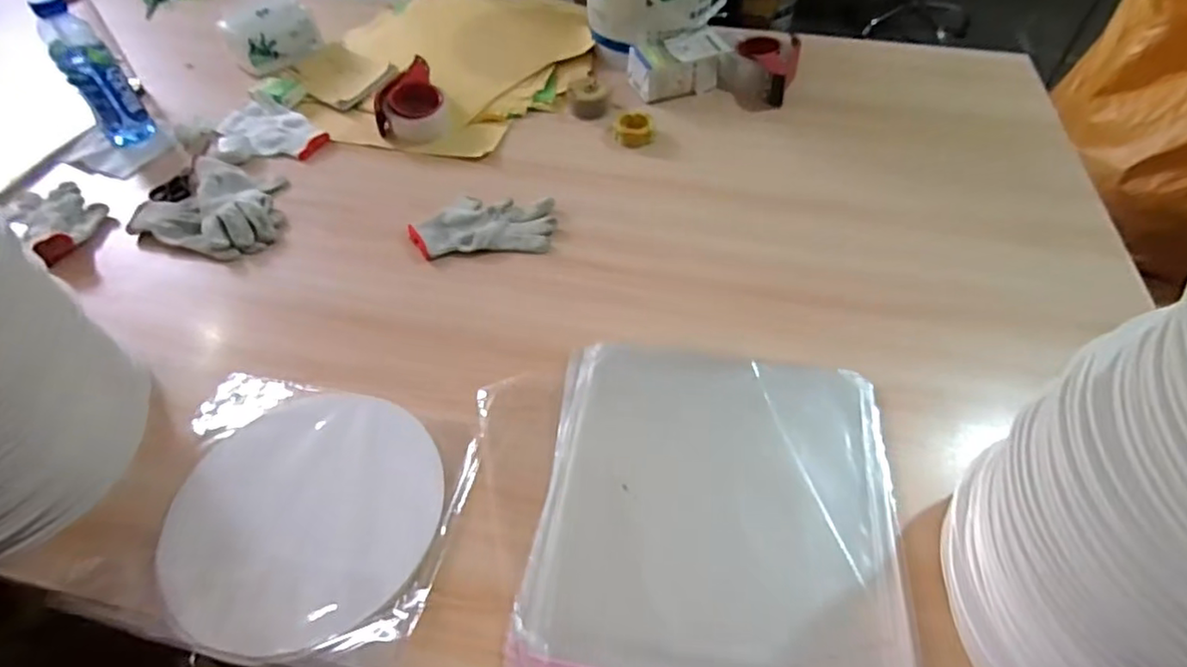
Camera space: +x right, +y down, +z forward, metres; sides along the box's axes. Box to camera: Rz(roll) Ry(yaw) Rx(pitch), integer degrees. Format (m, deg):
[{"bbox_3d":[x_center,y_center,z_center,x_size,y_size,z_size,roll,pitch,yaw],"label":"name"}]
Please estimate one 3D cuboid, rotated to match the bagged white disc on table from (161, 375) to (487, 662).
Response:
[{"bbox_3d":[-0.269,0.159,0.553,0.276,0.017,0.239,9,50,7],"label":"bagged white disc on table"}]

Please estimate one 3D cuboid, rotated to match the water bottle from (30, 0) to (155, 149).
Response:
[{"bbox_3d":[-0.740,-0.385,0.893,0.067,0.205,0.064,-30,56,-23],"label":"water bottle"}]

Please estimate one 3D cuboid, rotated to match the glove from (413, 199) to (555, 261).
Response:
[{"bbox_3d":[-0.147,-0.145,0.812,0.185,0.016,0.107,-1,50,-2],"label":"glove"}]

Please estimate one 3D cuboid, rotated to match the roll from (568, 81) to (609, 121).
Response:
[{"bbox_3d":[-0.008,-0.395,1.007,0.060,0.035,0.063,0,50,0],"label":"roll"}]

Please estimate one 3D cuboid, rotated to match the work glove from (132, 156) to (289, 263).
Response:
[{"bbox_3d":[-0.513,-0.176,0.821,0.190,0.038,0.152,9,50,7],"label":"work glove"}]

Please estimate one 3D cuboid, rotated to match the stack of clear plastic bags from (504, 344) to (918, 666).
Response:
[{"bbox_3d":[0.115,0.158,0.559,0.318,0.012,0.349,7,50,6],"label":"stack of clear plastic bags"}]

